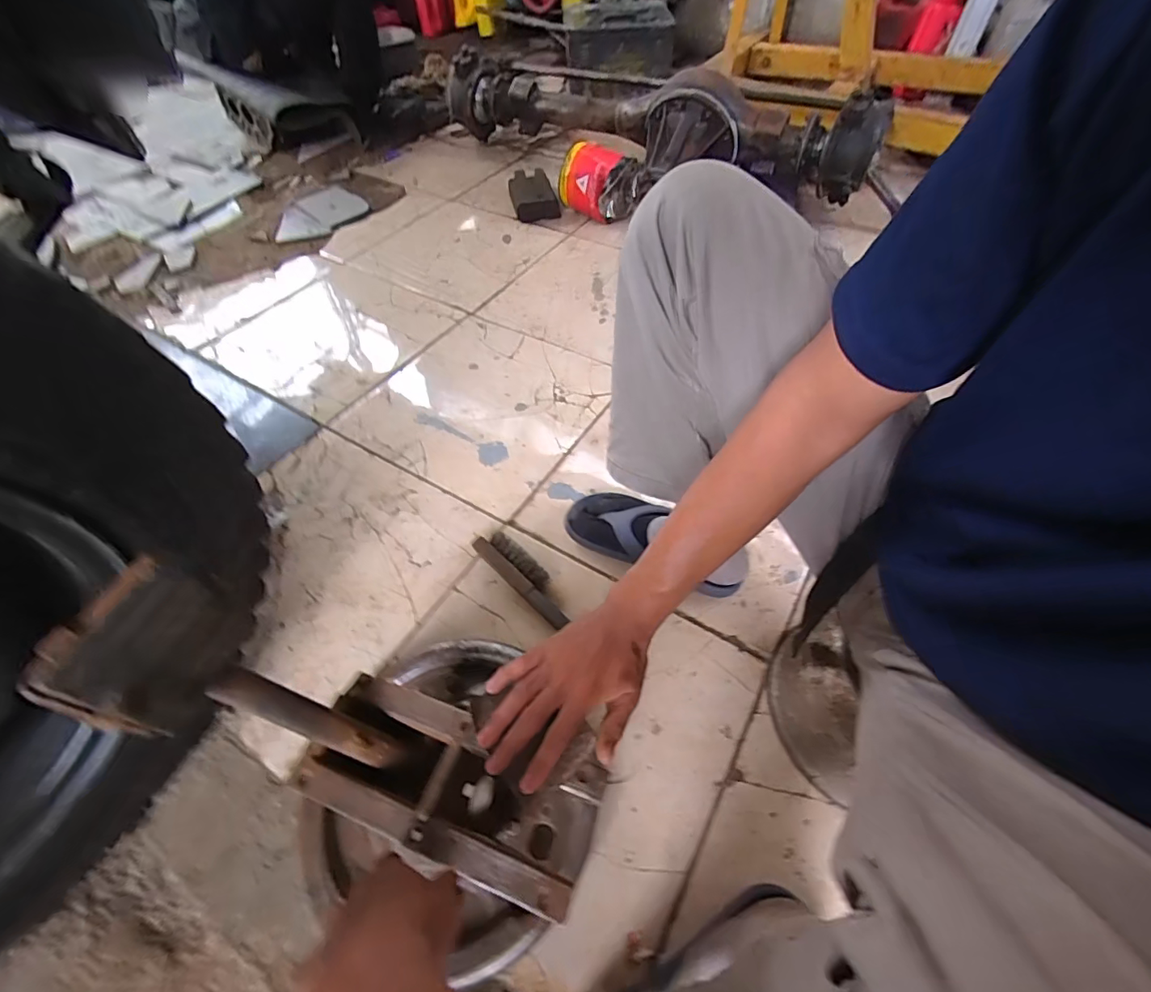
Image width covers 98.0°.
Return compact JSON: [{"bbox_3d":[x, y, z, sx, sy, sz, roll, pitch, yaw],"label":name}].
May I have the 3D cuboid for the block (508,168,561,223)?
[{"bbox_3d":[-0.114,-0.809,1.347,0.118,0.068,0.173,-10,54,-7],"label":"block"}]

